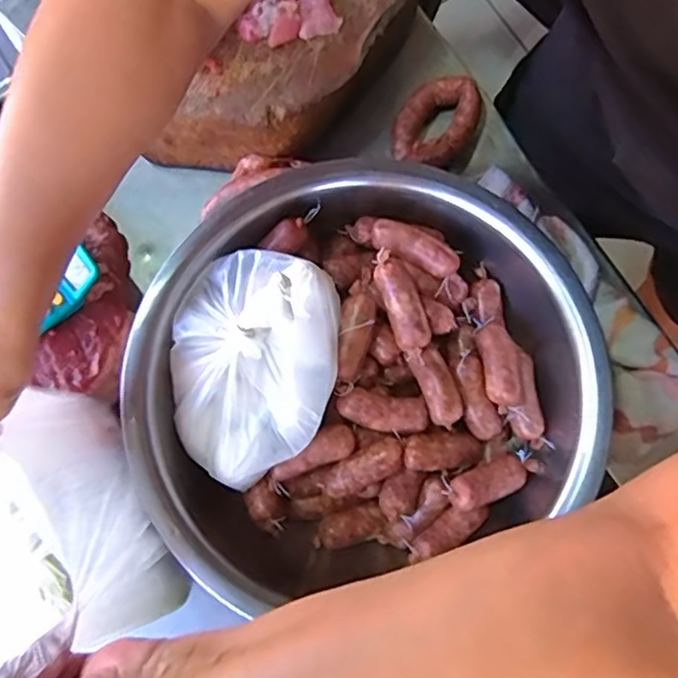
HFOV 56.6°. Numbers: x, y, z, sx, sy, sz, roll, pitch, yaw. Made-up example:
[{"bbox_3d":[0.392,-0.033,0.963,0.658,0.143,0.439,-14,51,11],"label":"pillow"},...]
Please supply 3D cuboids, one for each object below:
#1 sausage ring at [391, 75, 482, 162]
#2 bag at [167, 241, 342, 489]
[{"bbox_3d":[0.100,-0.225,0.655,0.070,0.028,0.103,36,81,7],"label":"sausage ring"},{"bbox_3d":[-0.075,0.021,0.513,0.138,0.069,0.186,13,79,3],"label":"bag"}]

